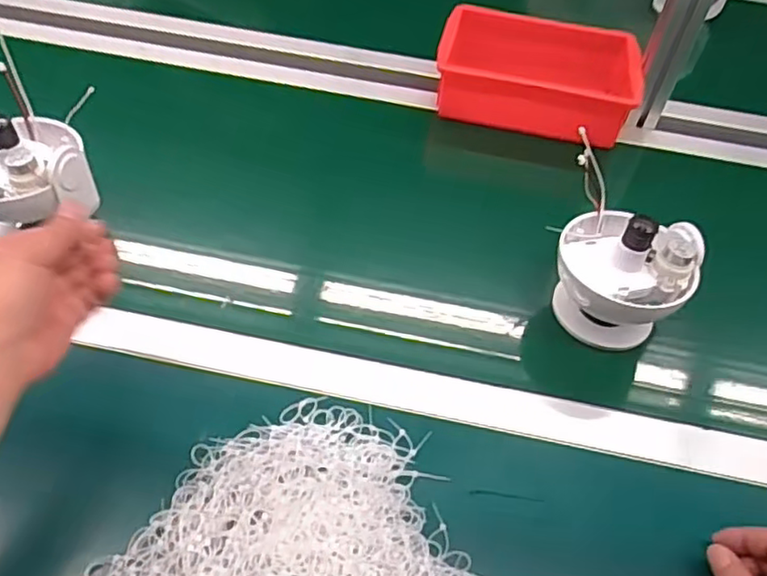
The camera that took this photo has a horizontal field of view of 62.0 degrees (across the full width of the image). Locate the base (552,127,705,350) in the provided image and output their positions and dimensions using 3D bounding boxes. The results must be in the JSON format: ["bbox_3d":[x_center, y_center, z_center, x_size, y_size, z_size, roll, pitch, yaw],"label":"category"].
[{"bbox_3d":[0.210,-0.029,0.567,0.110,0.115,0.133,11,53,3],"label":"base"}]

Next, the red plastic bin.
[{"bbox_3d":[0.192,-0.270,0.816,0.244,0.076,0.170,16,51,9],"label":"red plastic bin"}]

